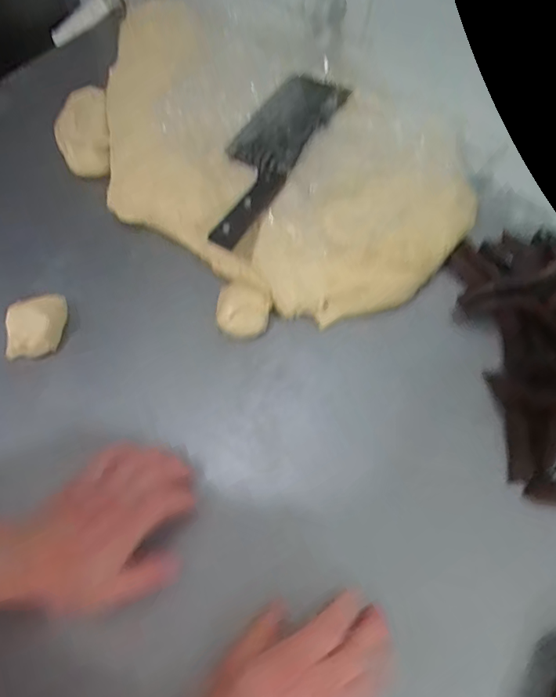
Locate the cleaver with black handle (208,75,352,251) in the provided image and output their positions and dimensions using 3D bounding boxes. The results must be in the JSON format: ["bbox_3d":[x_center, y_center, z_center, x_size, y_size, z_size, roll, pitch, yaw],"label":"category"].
[{"bbox_3d":[-0.011,-0.220,0.604,0.077,0.025,0.266,26,64,11],"label":"cleaver with black handle"}]

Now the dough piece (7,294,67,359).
[{"bbox_3d":[-0.246,-0.024,0.543,0.065,0.057,0.050,-13,63,-10],"label":"dough piece"}]

